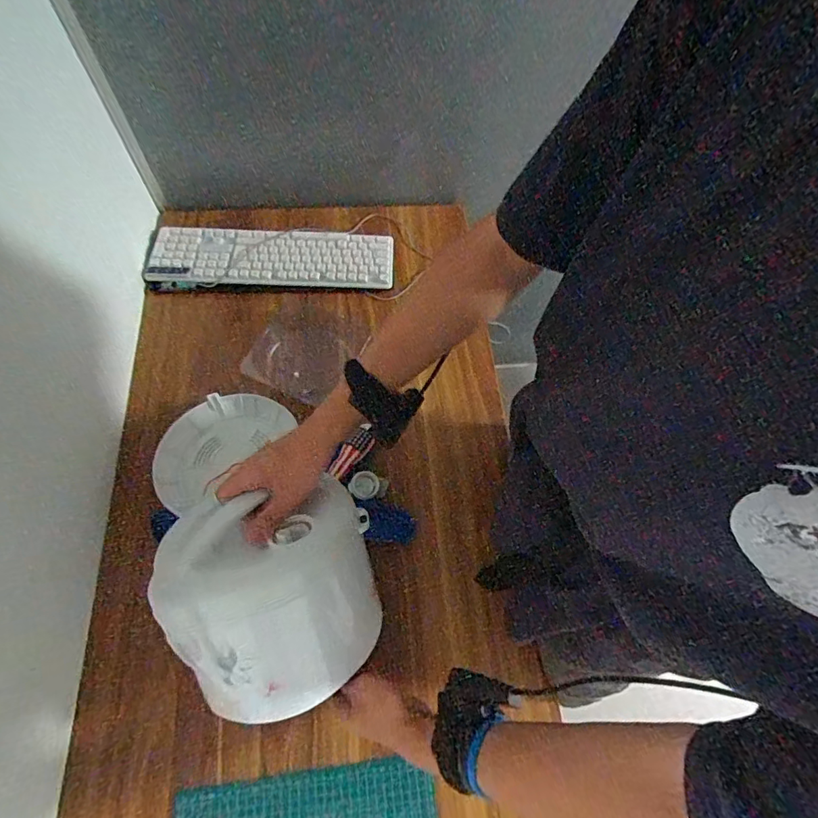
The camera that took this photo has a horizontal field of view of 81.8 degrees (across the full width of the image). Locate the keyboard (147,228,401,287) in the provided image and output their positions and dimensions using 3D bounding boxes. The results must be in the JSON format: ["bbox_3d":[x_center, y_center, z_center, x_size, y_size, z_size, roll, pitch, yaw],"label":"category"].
[{"bbox_3d":[-0.250,-0.279,0.854,0.436,0.022,0.127,1,66,-2],"label":"keyboard"}]

